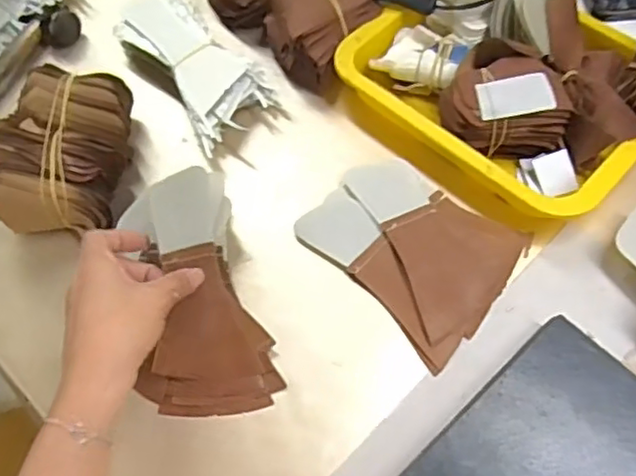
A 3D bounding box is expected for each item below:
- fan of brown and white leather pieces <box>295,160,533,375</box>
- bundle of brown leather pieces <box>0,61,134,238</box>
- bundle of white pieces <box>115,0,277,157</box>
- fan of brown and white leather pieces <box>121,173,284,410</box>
[{"bbox_3d":[0.069,0.007,0.510,0.157,0.013,0.127,33,69,19],"label":"fan of brown and white leather pieces"},{"bbox_3d":[-0.208,-0.071,0.538,0.091,0.075,0.140,4,62,6],"label":"bundle of brown leather pieces"},{"bbox_3d":[-0.116,-0.165,0.601,0.084,0.042,0.186,-33,65,-13],"label":"bundle of white pieces"},{"bbox_3d":[-0.089,0.041,0.474,0.092,0.044,0.175,-10,86,-2],"label":"fan of brown and white leather pieces"}]

